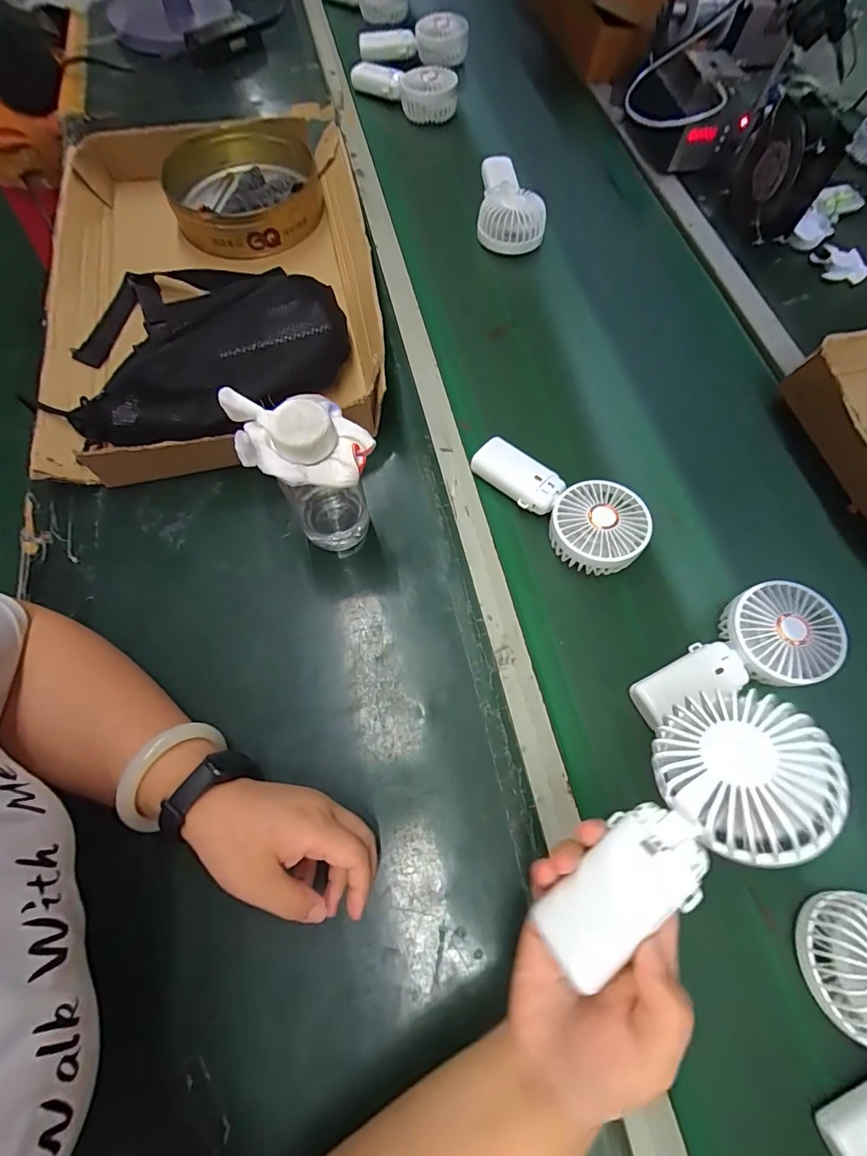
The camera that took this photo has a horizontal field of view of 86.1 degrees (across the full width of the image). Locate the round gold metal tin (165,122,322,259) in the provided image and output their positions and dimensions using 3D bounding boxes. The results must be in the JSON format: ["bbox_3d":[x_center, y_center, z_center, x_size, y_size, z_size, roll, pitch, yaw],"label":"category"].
[{"bbox_3d":[-0.243,-0.499,0.597,0.189,0.064,0.187,0,67,0],"label":"round gold metal tin"}]

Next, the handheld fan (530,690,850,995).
[{"bbox_3d":[0.132,0.138,0.248,0.174,0.034,0.078,-44,73,0],"label":"handheld fan"}]

